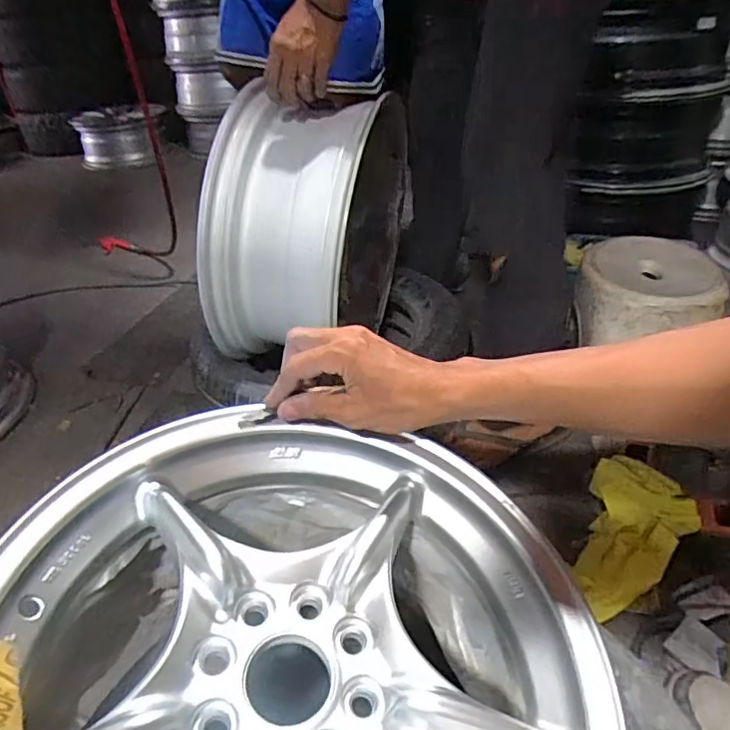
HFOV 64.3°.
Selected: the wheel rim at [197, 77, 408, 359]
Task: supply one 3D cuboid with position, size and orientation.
[{"bbox_3d":[-0.091,-0.241,0.987,0.230,0.388,0.387,10,36,18],"label":"wheel rim"}]

